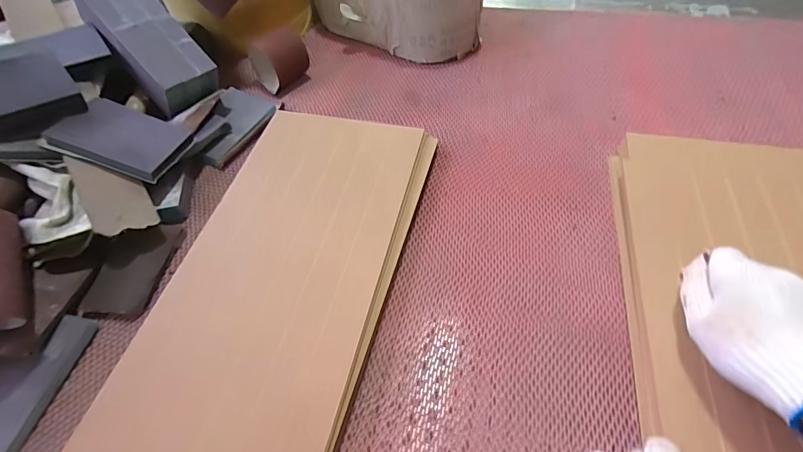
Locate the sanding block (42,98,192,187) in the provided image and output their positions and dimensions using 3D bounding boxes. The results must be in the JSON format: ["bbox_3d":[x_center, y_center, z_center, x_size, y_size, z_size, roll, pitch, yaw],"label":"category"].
[{"bbox_3d":[-0.323,-0.105,0.470,0.128,0.015,0.090,19,54,-3],"label":"sanding block"}]

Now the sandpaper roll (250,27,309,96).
[{"bbox_3d":[-0.180,-0.245,0.590,0.058,0.074,0.067,34,65,25],"label":"sandpaper roll"}]

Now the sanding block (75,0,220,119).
[{"bbox_3d":[-0.337,-0.246,0.529,0.087,0.060,0.199,-42,98,-21],"label":"sanding block"}]

